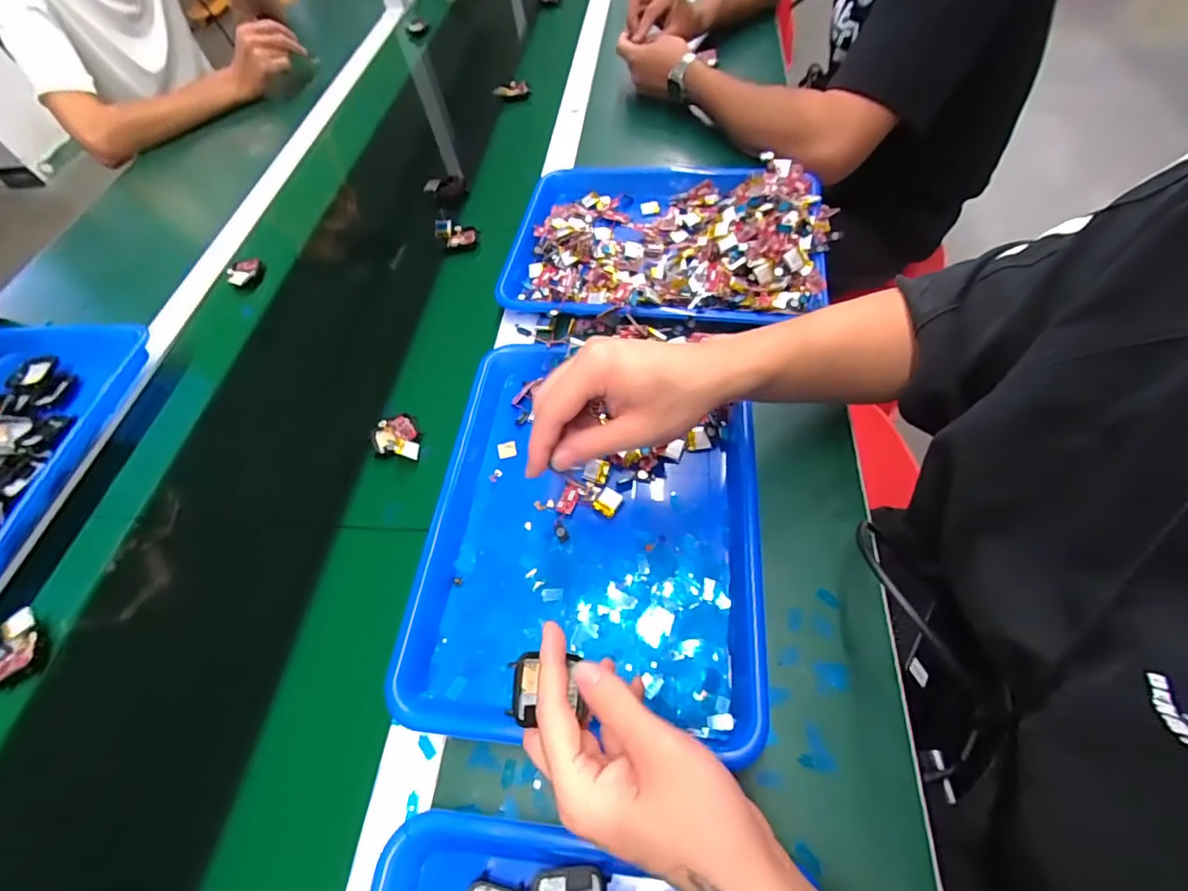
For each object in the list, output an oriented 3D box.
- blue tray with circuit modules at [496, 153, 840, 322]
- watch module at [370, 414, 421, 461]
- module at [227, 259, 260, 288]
[{"bbox_3d":[0.078,-0.236,0.585,0.334,0.055,0.251,5,59,8],"label":"blue tray with circuit modules"},{"bbox_3d":[-0.190,-0.005,0.499,0.044,0.017,0.055,-26,59,-11],"label":"watch module"},{"bbox_3d":[-0.452,-0.224,0.676,0.036,0.009,0.048,24,63,18],"label":"module"}]

